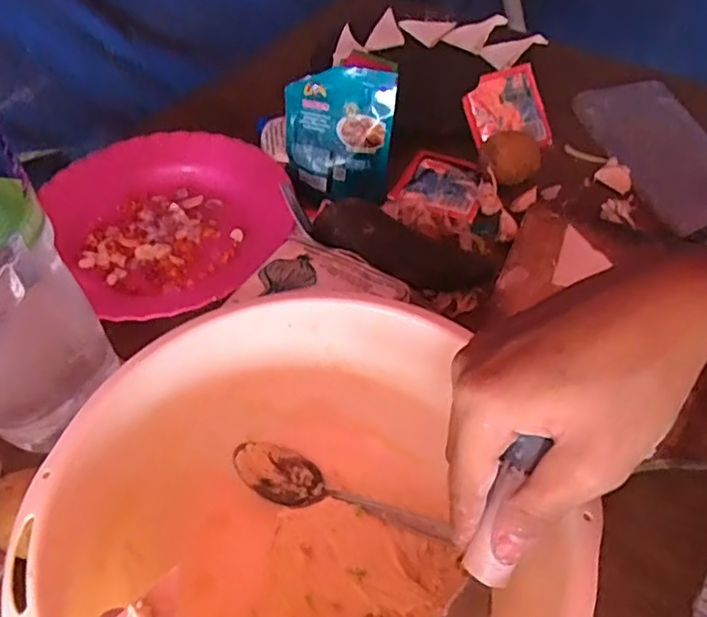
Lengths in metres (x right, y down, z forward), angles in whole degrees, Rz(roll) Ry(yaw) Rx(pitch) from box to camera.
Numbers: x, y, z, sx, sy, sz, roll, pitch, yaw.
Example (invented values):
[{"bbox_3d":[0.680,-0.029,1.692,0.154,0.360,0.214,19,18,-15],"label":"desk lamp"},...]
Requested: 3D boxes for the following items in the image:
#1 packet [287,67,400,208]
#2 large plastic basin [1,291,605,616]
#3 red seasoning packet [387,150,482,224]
[{"bbox_3d":[-0.013,-0.145,0.527,0.090,0.105,0.014,16,31,12],"label":"packet"},{"bbox_3d":[-0.015,0.113,0.328,0.231,0.101,0.222,22,54,18],"label":"large plastic basin"},{"bbox_3d":[0.081,-0.115,0.577,0.077,0.013,0.074,18,52,16],"label":"red seasoning packet"}]

